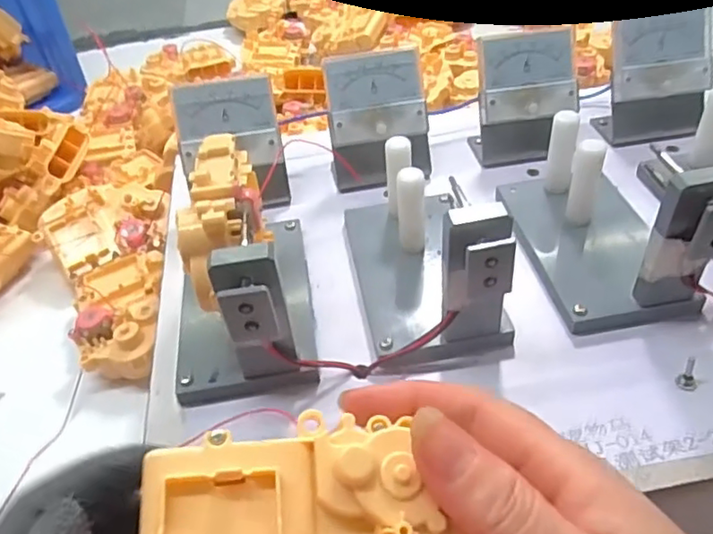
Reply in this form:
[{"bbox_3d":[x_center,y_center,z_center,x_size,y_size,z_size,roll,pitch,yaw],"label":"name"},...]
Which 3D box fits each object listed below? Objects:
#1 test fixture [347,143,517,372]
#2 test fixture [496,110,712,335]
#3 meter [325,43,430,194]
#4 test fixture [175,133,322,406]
[{"bbox_3d":[0.032,-0.018,0.309,0.069,0.079,0.125,-9,43,-2],"label":"test fixture"},{"bbox_3d":[0.131,-0.035,0.316,0.066,0.079,0.128,-10,43,-3],"label":"test fixture"},{"bbox_3d":[0.014,-0.095,0.398,0.065,0.077,0.040,-10,43,-3],"label":"meter"},{"bbox_3d":[-0.064,-0.011,0.312,0.069,0.083,0.158,-9,43,-3],"label":"test fixture"}]

